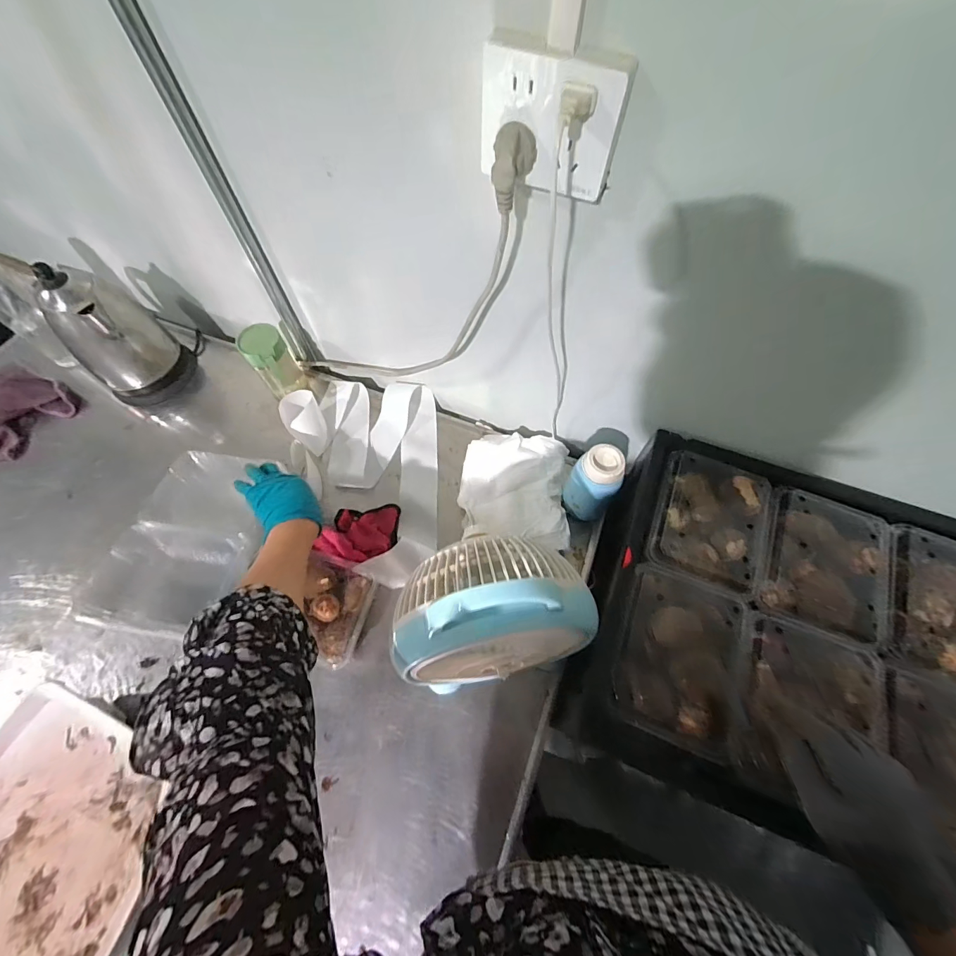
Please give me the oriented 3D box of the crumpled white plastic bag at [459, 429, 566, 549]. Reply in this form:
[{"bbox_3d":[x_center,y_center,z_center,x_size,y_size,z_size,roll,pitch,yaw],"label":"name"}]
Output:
[{"bbox_3d":[0.058,0.018,0.661,0.173,0.044,0.183,4,65,3],"label":"crumpled white plastic bag"}]

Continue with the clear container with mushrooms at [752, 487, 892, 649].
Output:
[{"bbox_3d":[0.418,0.107,0.499,0.133,0.050,0.162,23,67,11],"label":"clear container with mushrooms"}]

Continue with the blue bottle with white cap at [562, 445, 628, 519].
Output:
[{"bbox_3d":[0.170,0.012,0.601,0.065,0.133,0.063,0,65,1],"label":"blue bottle with white cap"}]

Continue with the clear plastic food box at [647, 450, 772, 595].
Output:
[{"bbox_3d":[0.298,0.053,0.526,0.140,0.037,0.171,17,66,9],"label":"clear plastic food box"}]

